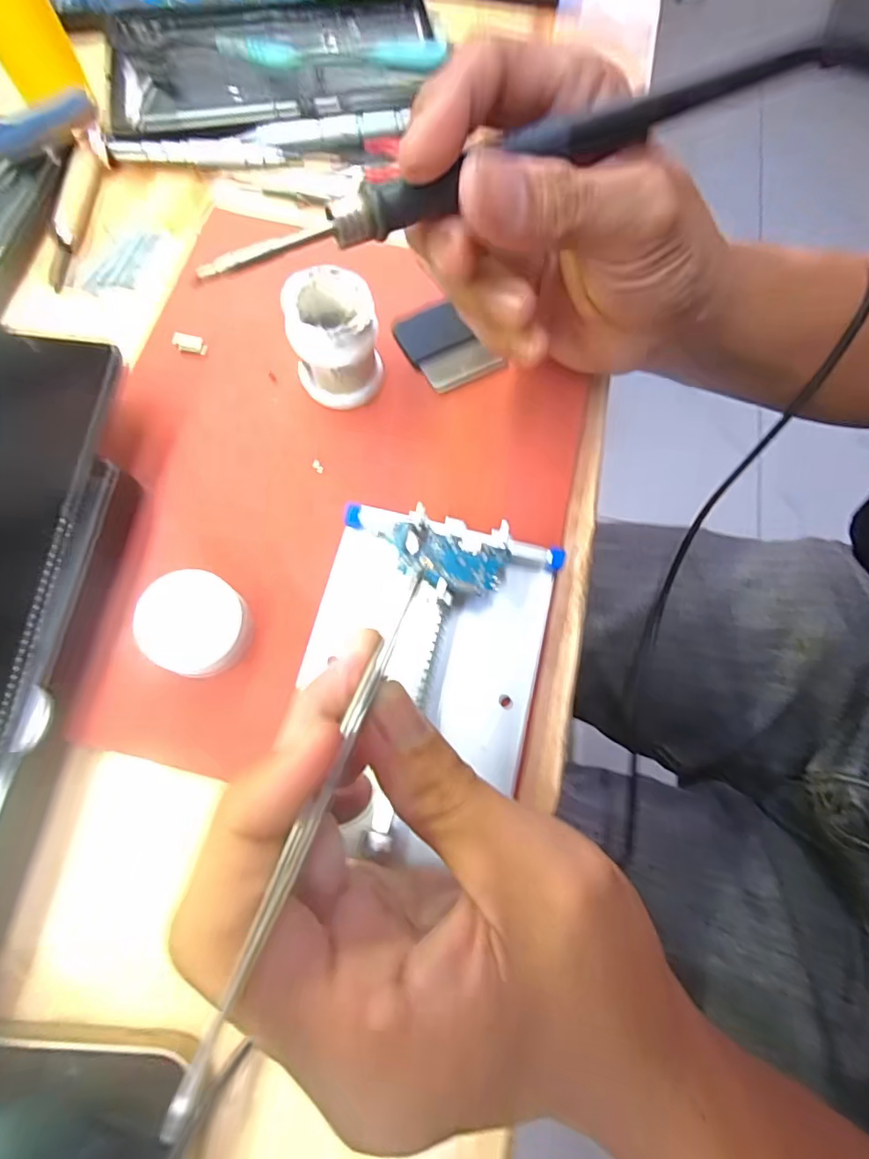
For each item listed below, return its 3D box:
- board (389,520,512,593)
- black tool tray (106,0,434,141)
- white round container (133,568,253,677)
[{"bbox_3d":[0.004,-0.007,0.194,0.042,0.004,0.018,16,74,-1],"label":"board"},{"bbox_3d":[-0.088,-0.286,0.301,0.176,0.013,0.102,-10,73,-4],"label":"black tool tray"},{"bbox_3d":[-0.084,0.016,0.193,0.034,0.014,0.037,0,72,-1],"label":"white round container"}]

